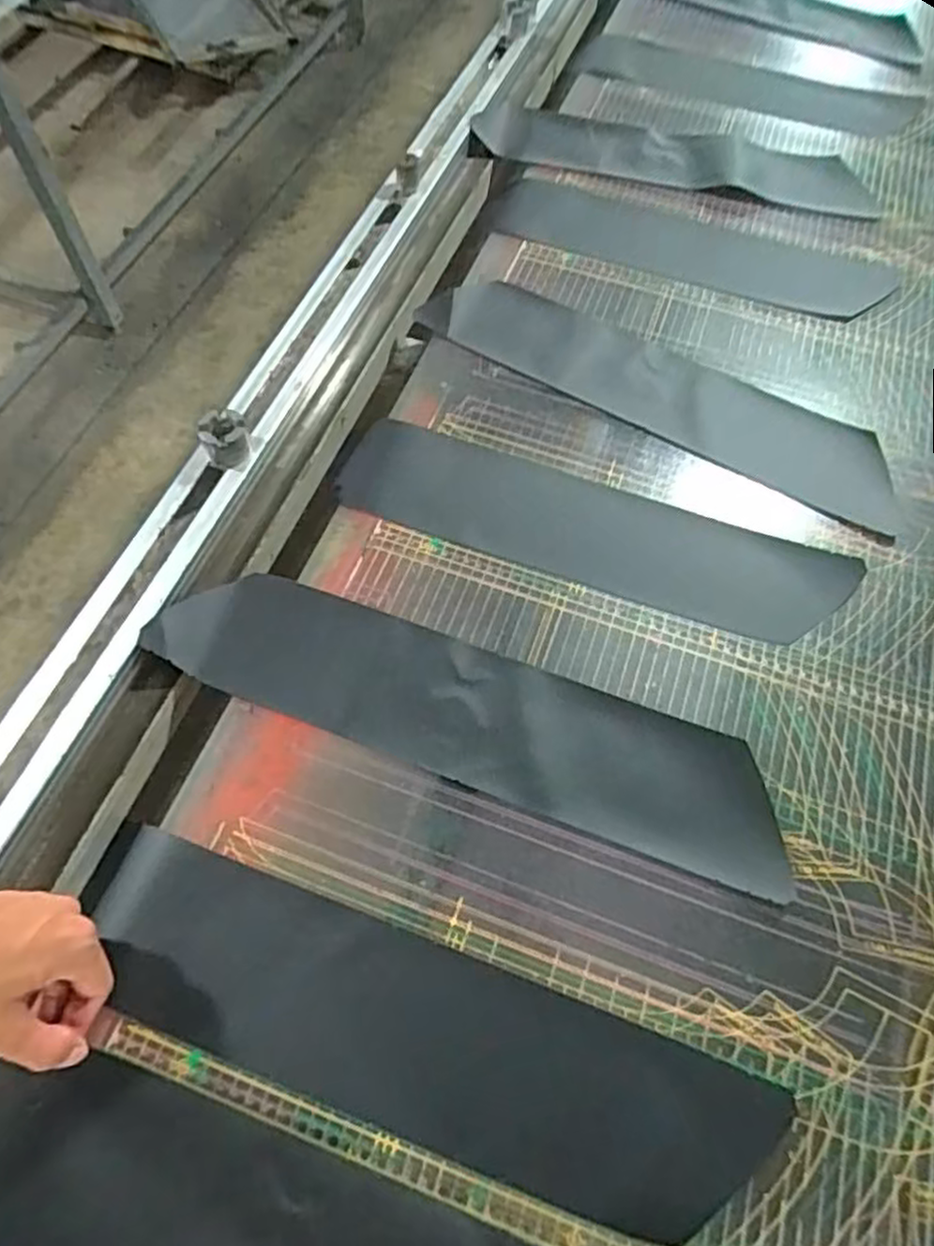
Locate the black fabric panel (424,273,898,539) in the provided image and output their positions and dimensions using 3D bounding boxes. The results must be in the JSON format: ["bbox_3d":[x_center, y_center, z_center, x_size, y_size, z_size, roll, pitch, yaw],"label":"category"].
[{"bbox_3d":[0.172,-0.214,0.663,0.449,0.013,0.102,28,65,11],"label":"black fabric panel"}]

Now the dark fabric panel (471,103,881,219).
[{"bbox_3d":[0.223,-0.501,0.788,0.417,0.032,0.100,10,63,2],"label":"dark fabric panel"}]

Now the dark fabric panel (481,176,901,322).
[{"bbox_3d":[0.225,-0.381,0.741,0.404,0.016,0.099,16,63,6],"label":"dark fabric panel"}]

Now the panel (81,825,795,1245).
[{"bbox_3d":[-0.034,0.248,0.444,0.426,0.009,0.107,18,63,7],"label":"panel"}]

